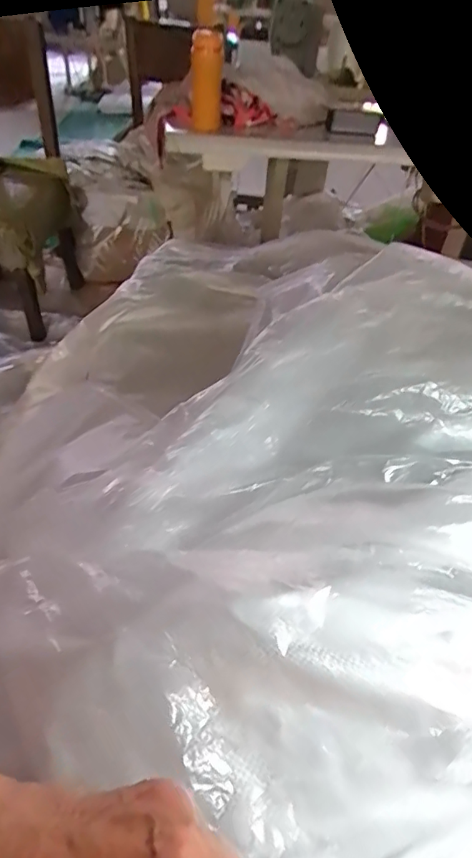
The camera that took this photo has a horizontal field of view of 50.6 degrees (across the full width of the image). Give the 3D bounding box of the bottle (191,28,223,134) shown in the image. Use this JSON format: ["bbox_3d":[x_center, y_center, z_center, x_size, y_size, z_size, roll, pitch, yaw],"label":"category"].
[{"bbox_3d":[-0.064,-0.765,1.106,0.063,0.185,0.078,5,44,0],"label":"bottle"}]

